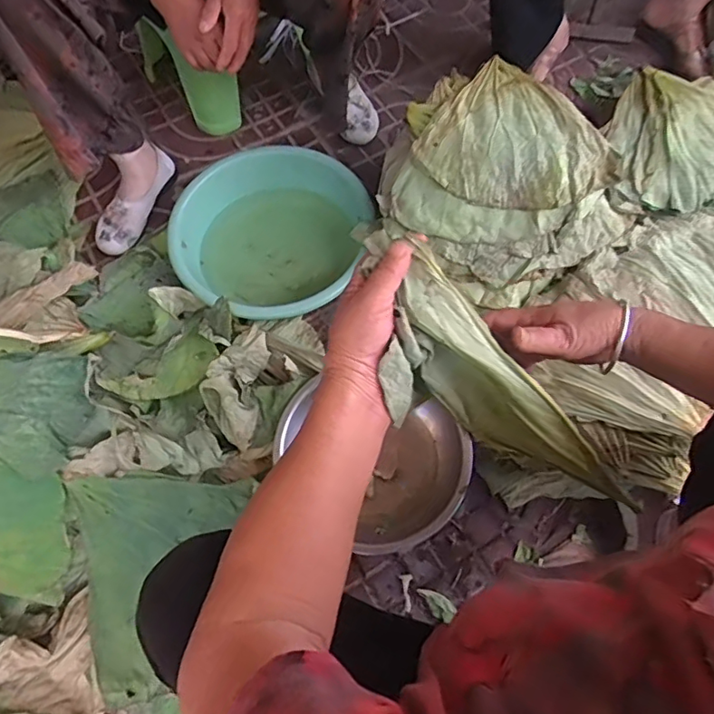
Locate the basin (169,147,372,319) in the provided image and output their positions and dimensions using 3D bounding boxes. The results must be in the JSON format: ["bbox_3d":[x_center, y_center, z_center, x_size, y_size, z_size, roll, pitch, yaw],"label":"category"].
[{"bbox_3d":[-0.160,-0.204,0.962,0.309,0.124,0.315,0,66,0],"label":"basin"}]

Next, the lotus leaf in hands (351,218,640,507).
[{"bbox_3d":[0.090,0.028,0.433,0.277,0.054,0.089,45,71,-13],"label":"lotus leaf in hands"}]

